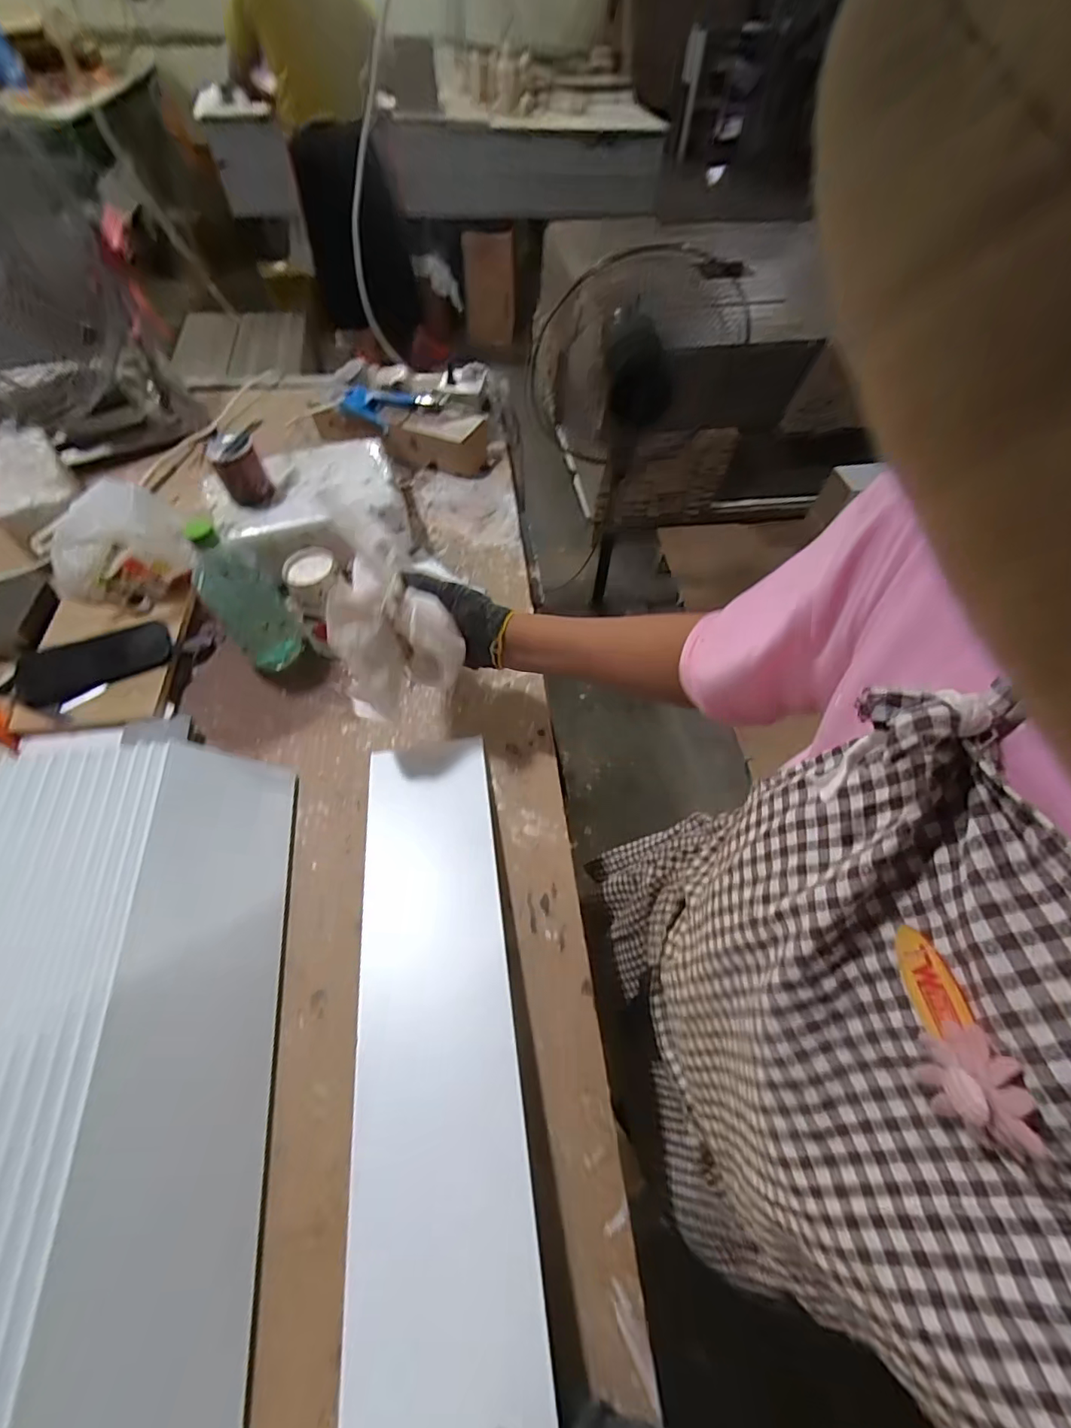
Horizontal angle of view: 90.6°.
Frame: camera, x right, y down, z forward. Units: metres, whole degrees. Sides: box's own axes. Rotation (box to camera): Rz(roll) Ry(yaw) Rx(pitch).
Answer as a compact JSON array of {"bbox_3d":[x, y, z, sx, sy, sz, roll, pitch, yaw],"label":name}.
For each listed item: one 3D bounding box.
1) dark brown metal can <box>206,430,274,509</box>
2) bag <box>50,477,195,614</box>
[{"bbox_3d":[-0.412,-0.339,0.744,0.063,0.075,0.074,-27,62,-19],"label":"dark brown metal can"},{"bbox_3d":[-0.563,-0.230,0.721,0.116,0.148,0.191,37,64,21],"label":"bag"}]

